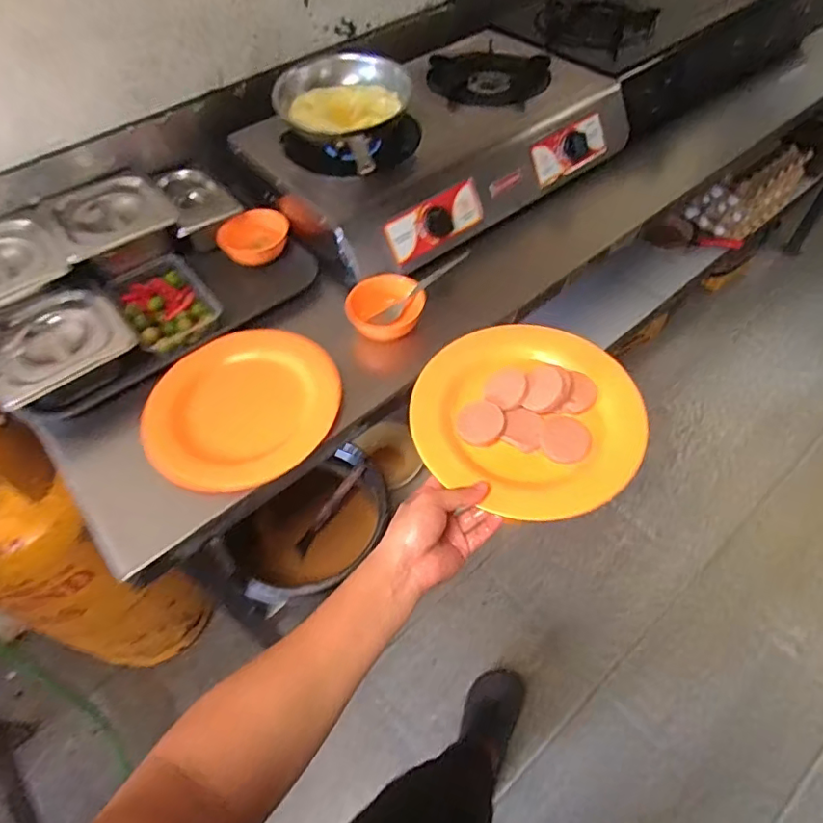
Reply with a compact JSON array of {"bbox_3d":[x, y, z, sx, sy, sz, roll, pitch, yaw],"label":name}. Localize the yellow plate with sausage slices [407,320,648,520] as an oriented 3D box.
[{"bbox_3d":[0.123,0.002,0.592,0.233,0.044,0.204,21,62,17],"label":"yellow plate with sausage slices"}]

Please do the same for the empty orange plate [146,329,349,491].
[{"bbox_3d":[-0.223,-0.009,0.729,0.234,0.020,0.242,-1,54,1],"label":"empty orange plate"}]

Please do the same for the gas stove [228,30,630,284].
[{"bbox_3d":[0.055,-0.462,0.936,0.592,0.120,0.343,-31,59,-19],"label":"gas stove"}]

